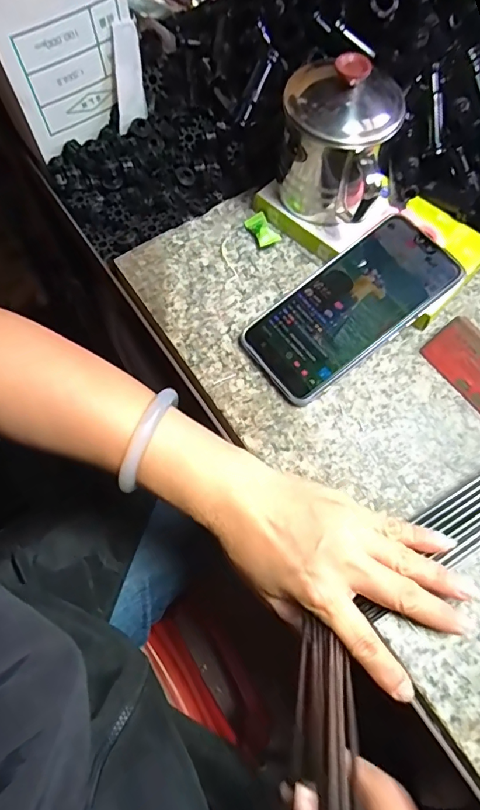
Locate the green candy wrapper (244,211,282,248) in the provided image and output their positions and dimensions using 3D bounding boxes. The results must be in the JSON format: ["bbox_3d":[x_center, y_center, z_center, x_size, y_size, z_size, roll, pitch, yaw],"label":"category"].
[{"bbox_3d":[0.019,-0.147,0.391,0.018,0.010,0.034,-25,69,-11],"label":"green candy wrapper"}]

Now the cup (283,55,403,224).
[{"bbox_3d":[0.068,-0.185,0.343,0.082,0.101,0.085,12,67,4],"label":"cup"}]

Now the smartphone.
[{"bbox_3d":[0.082,-0.073,0.349,0.157,0.011,0.074,-37,70,-3],"label":"smartphone"}]

